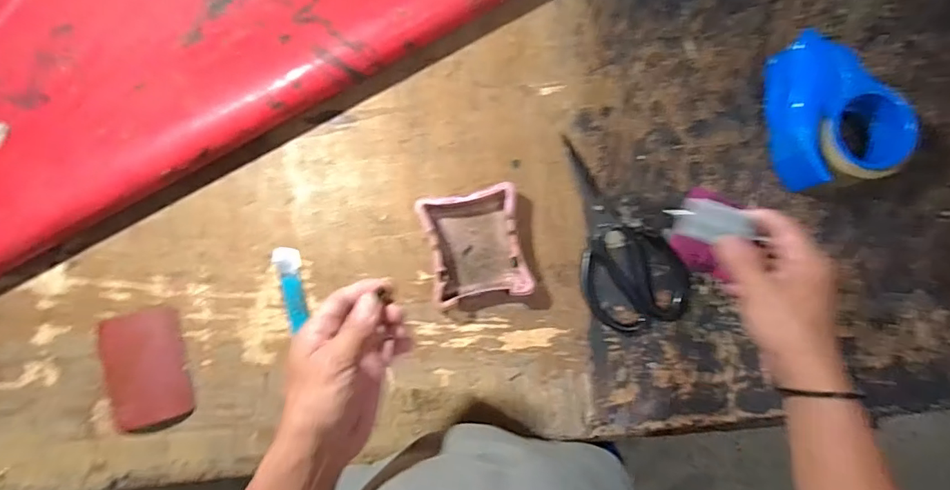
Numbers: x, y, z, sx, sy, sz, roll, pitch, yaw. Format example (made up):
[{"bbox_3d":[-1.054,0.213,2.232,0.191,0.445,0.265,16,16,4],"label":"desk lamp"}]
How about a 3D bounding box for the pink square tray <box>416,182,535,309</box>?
[{"bbox_3d":[0.000,0.001,0.534,0.100,0.032,0.111,-11,86,-1],"label":"pink square tray"}]

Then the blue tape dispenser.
[{"bbox_3d":[0.376,-0.139,0.529,0.113,0.062,0.150,-8,86,-1],"label":"blue tape dispenser"}]

